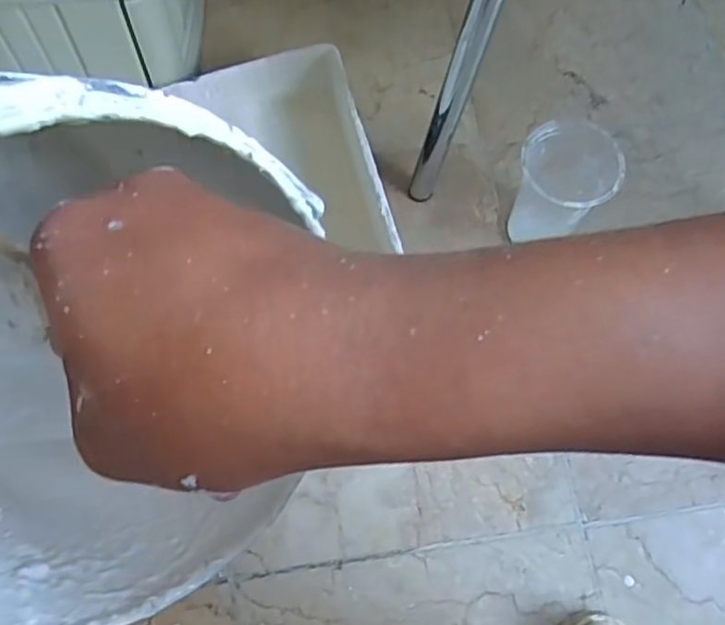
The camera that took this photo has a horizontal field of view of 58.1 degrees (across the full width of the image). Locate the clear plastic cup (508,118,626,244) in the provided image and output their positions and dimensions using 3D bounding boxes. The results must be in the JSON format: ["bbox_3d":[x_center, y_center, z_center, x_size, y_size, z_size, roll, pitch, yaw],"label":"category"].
[{"bbox_3d":[0.181,-0.112,0.618,0.085,0.127,0.088,1,68,-2],"label":"clear plastic cup"}]

